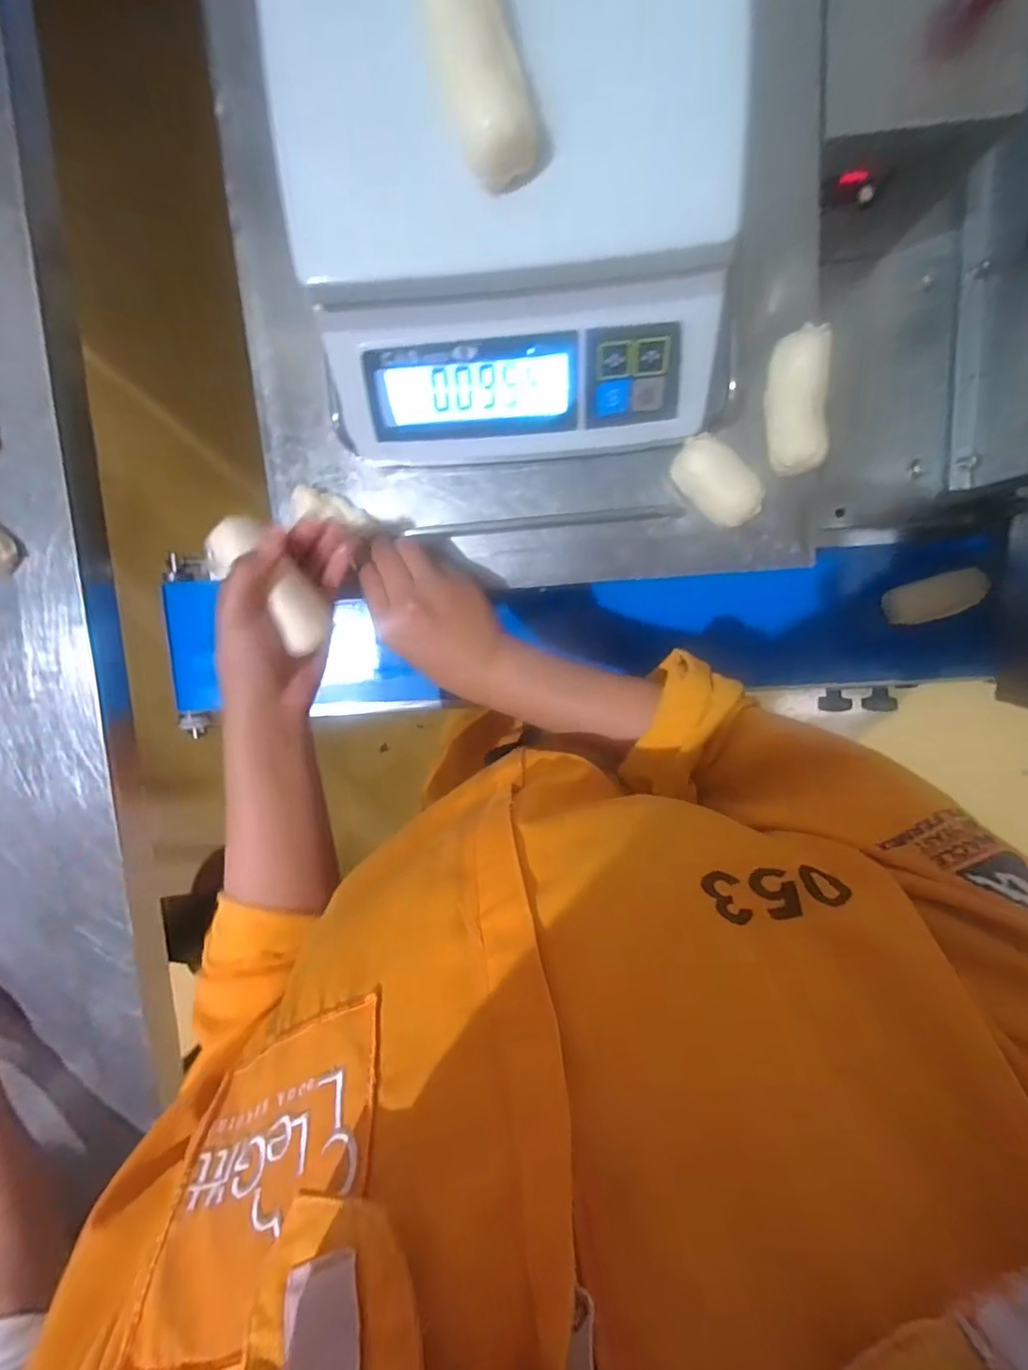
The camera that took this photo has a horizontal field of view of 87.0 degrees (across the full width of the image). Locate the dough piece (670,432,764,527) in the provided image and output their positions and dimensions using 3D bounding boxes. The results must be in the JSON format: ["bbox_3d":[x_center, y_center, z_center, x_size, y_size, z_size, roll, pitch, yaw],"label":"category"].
[{"bbox_3d":[0.146,-0.145,0.392,0.069,0.027,0.035,41,99,-3],"label":"dough piece"}]

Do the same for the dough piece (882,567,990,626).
[{"bbox_3d":[0.443,-0.094,0.571,0.086,0.028,0.046,-12,106,34],"label":"dough piece"}]

